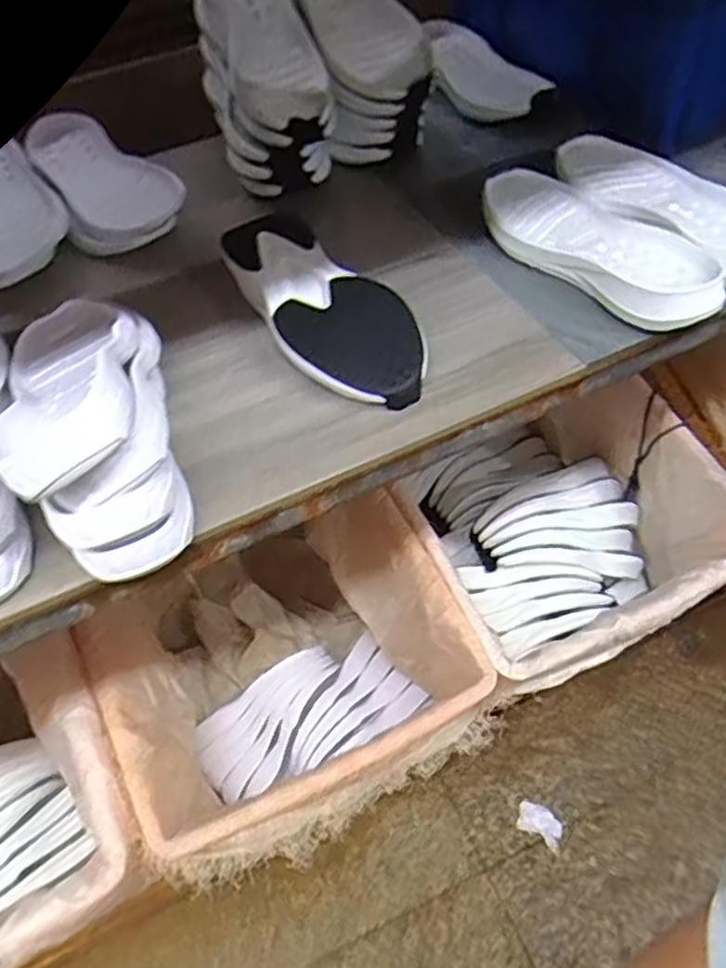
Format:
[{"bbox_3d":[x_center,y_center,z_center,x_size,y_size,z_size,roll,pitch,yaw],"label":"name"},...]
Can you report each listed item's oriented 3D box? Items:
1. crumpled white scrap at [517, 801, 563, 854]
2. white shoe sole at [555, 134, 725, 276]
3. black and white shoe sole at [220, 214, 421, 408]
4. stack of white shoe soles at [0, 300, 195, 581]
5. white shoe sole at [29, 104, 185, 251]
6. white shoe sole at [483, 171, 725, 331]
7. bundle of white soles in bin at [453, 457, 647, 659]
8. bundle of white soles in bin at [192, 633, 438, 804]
[{"bbox_3d":[0.317,0.603,1.248,0.088,0.007,0.055,27,58,24],"label":"crumpled white scrap"},{"bbox_3d":[0.301,-0.291,0.705,0.101,0.028,0.274,-26,51,-13],"label":"white shoe sole"},{"bbox_3d":[-0.038,-0.166,0.653,0.108,0.055,0.264,-26,51,-13],"label":"black and white shoe sole"},{"bbox_3d":[-0.202,-0.062,0.534,0.117,0.135,0.249,-24,51,-11],"label":"stack of white shoe soles"},{"bbox_3d":[-0.309,-0.359,0.827,0.123,0.071,0.250,-29,52,-15],"label":"white shoe sole"},{"bbox_3d":[0.224,-0.233,0.688,0.104,0.036,0.275,-33,53,-18],"label":"white shoe sole"},{"bbox_3d":[0.326,0.119,1.208,0.354,0.104,0.243,-29,52,-15],"label":"bundle of white soles in bin"},{"bbox_3d":[-0.090,0.366,1.152,0.358,0.079,0.151,-21,50,-8],"label":"bundle of white soles in bin"}]

